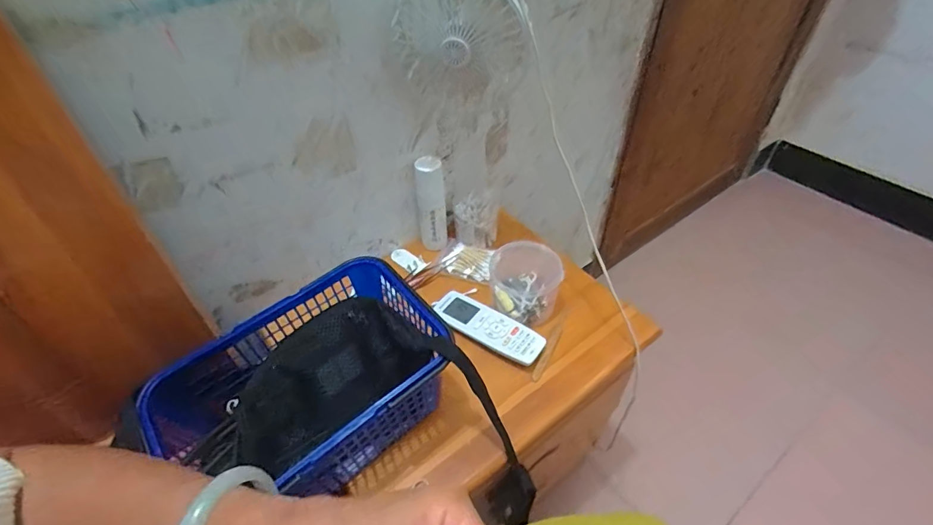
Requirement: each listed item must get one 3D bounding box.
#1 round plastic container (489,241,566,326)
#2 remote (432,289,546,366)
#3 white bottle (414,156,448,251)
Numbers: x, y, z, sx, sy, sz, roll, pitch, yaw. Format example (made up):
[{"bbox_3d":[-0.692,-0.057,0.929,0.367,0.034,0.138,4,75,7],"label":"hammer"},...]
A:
[{"bbox_3d":[0.084,0.027,0.617,0.096,0.082,0.099,-1,46,1],"label":"round plastic container"},{"bbox_3d":[0.026,0.088,0.599,0.159,0.025,0.055,26,52,25],"label":"remote"},{"bbox_3d":[-0.054,-0.086,0.676,0.042,0.149,0.035,-7,46,-4],"label":"white bottle"}]

